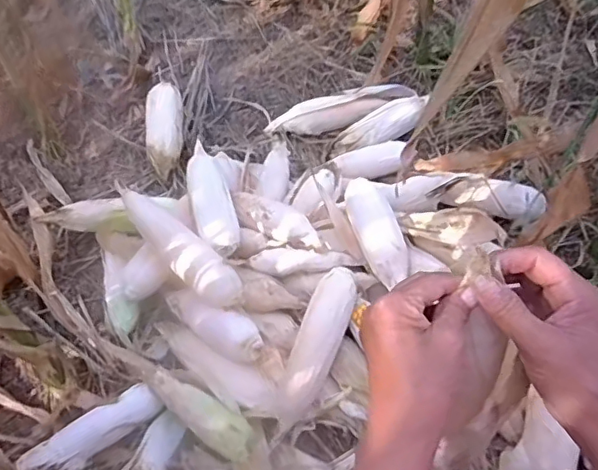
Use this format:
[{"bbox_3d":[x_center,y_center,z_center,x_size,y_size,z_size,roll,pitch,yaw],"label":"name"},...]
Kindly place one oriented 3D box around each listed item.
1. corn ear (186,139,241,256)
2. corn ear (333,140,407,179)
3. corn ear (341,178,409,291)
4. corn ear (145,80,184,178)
[{"bbox_3d":[-0.146,-0.063,0.927,0.065,0.049,0.225,-16,50,-7],"label":"corn ear"},{"bbox_3d":[0.132,-0.129,1.032,0.138,0.053,0.070,-16,50,-7],"label":"corn ear"},{"bbox_3d":[0.121,-0.006,0.857,0.066,0.057,0.204,-12,50,-4],"label":"corn ear"},{"bbox_3d":[-0.266,-0.213,1.131,0.075,0.054,0.233,-9,50,-1],"label":"corn ear"}]

